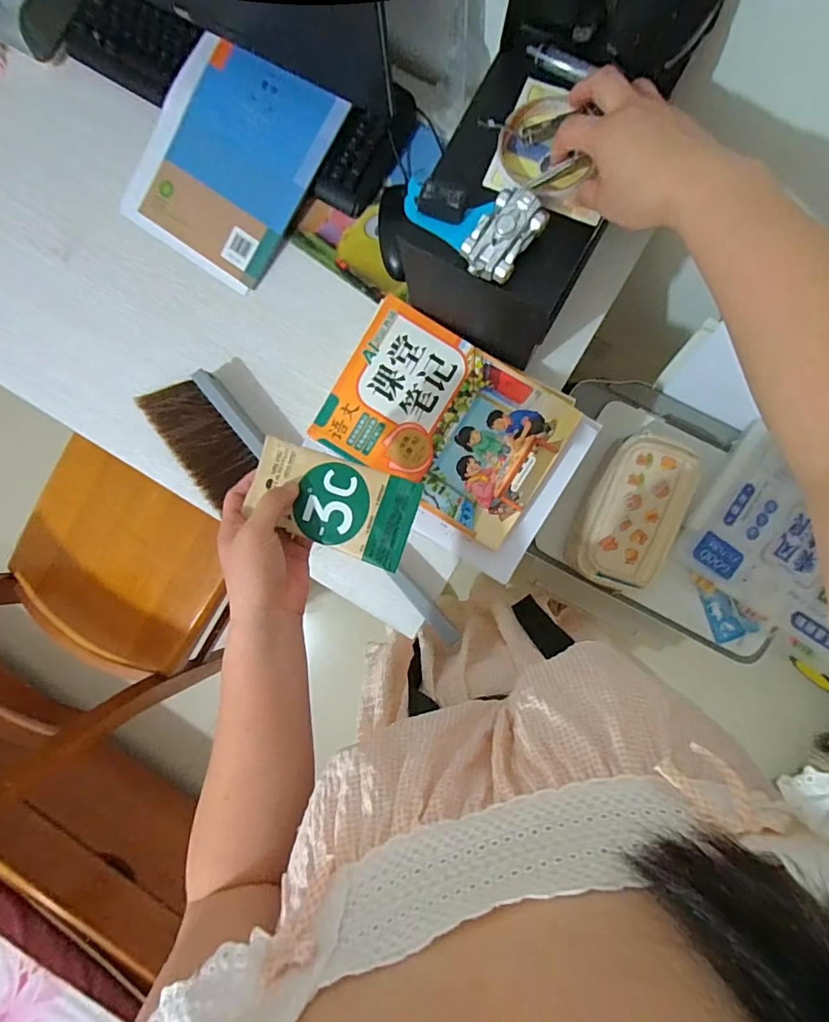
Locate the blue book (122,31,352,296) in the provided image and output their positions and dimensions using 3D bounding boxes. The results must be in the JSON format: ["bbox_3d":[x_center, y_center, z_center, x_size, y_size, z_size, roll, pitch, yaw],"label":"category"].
[{"bbox_3d":[-0.226,-0.422,0.587,0.208,0.012,0.235,35,102,6],"label":"blue book"}]

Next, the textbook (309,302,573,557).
[{"bbox_3d":[0.030,-0.102,0.555,0.249,0.012,0.189,29,93,3],"label":"textbook"}]

